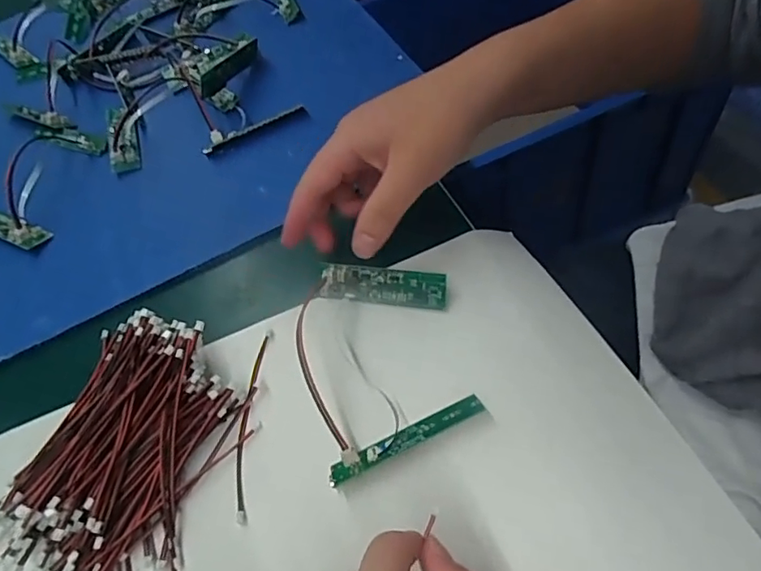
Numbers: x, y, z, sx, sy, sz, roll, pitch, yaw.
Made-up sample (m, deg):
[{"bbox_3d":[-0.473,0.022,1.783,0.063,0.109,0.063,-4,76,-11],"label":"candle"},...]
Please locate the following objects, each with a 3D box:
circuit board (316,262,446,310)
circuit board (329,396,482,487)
[{"bbox_3d":[0.000,0.000,0.318,0.075,0.022,0.006,6,13,16],"label":"circuit board"},{"bbox_3d":[0.013,0.077,0.273,0.084,0.005,0.015,-25,25,-5],"label":"circuit board"}]

